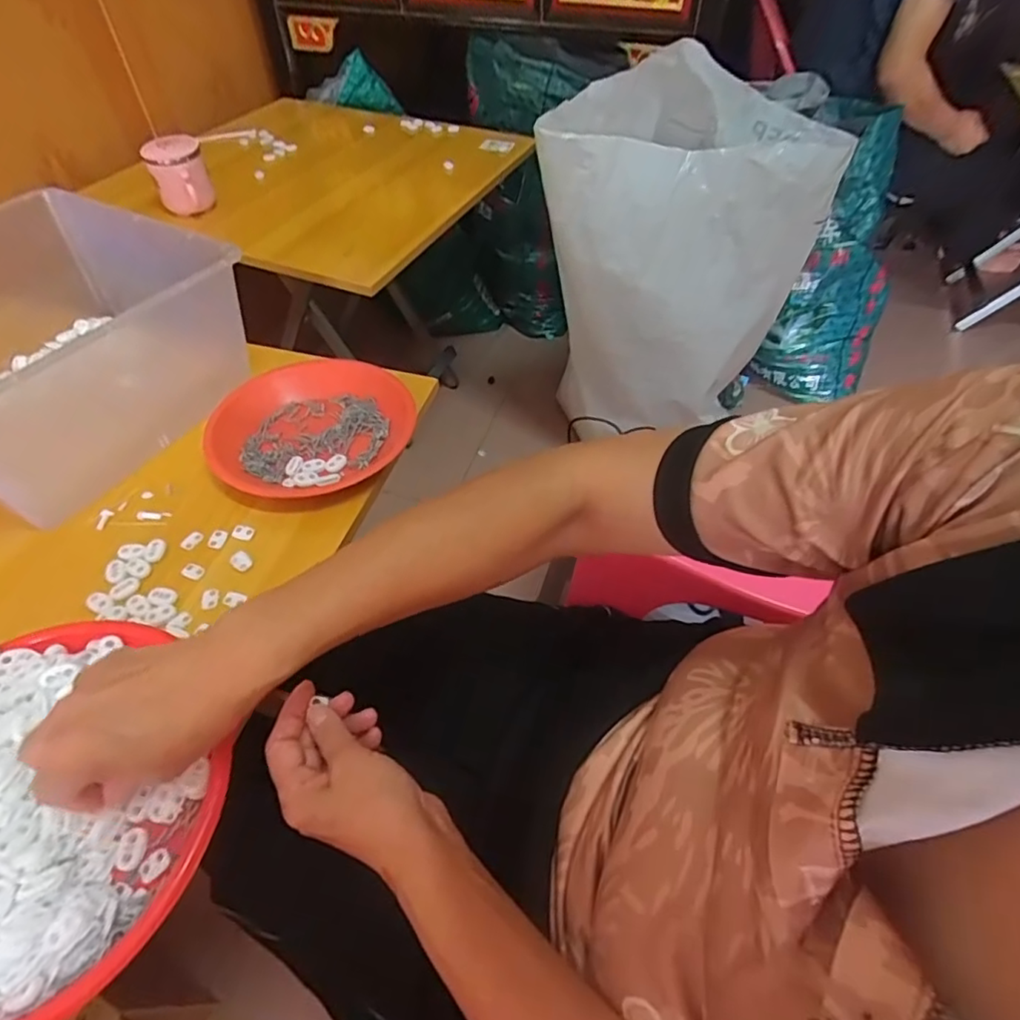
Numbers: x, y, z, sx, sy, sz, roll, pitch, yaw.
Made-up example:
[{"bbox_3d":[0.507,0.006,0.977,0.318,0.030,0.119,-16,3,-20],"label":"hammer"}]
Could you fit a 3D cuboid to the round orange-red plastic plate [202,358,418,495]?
[{"bbox_3d":[-0.192,-0.083,0.585,0.191,0.036,0.174,1,51,-1],"label":"round orange-red plastic plate"}]

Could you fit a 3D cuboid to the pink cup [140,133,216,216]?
[{"bbox_3d":[-0.499,-0.505,0.894,0.081,0.087,0.075,-21,54,-17],"label":"pink cup"}]

